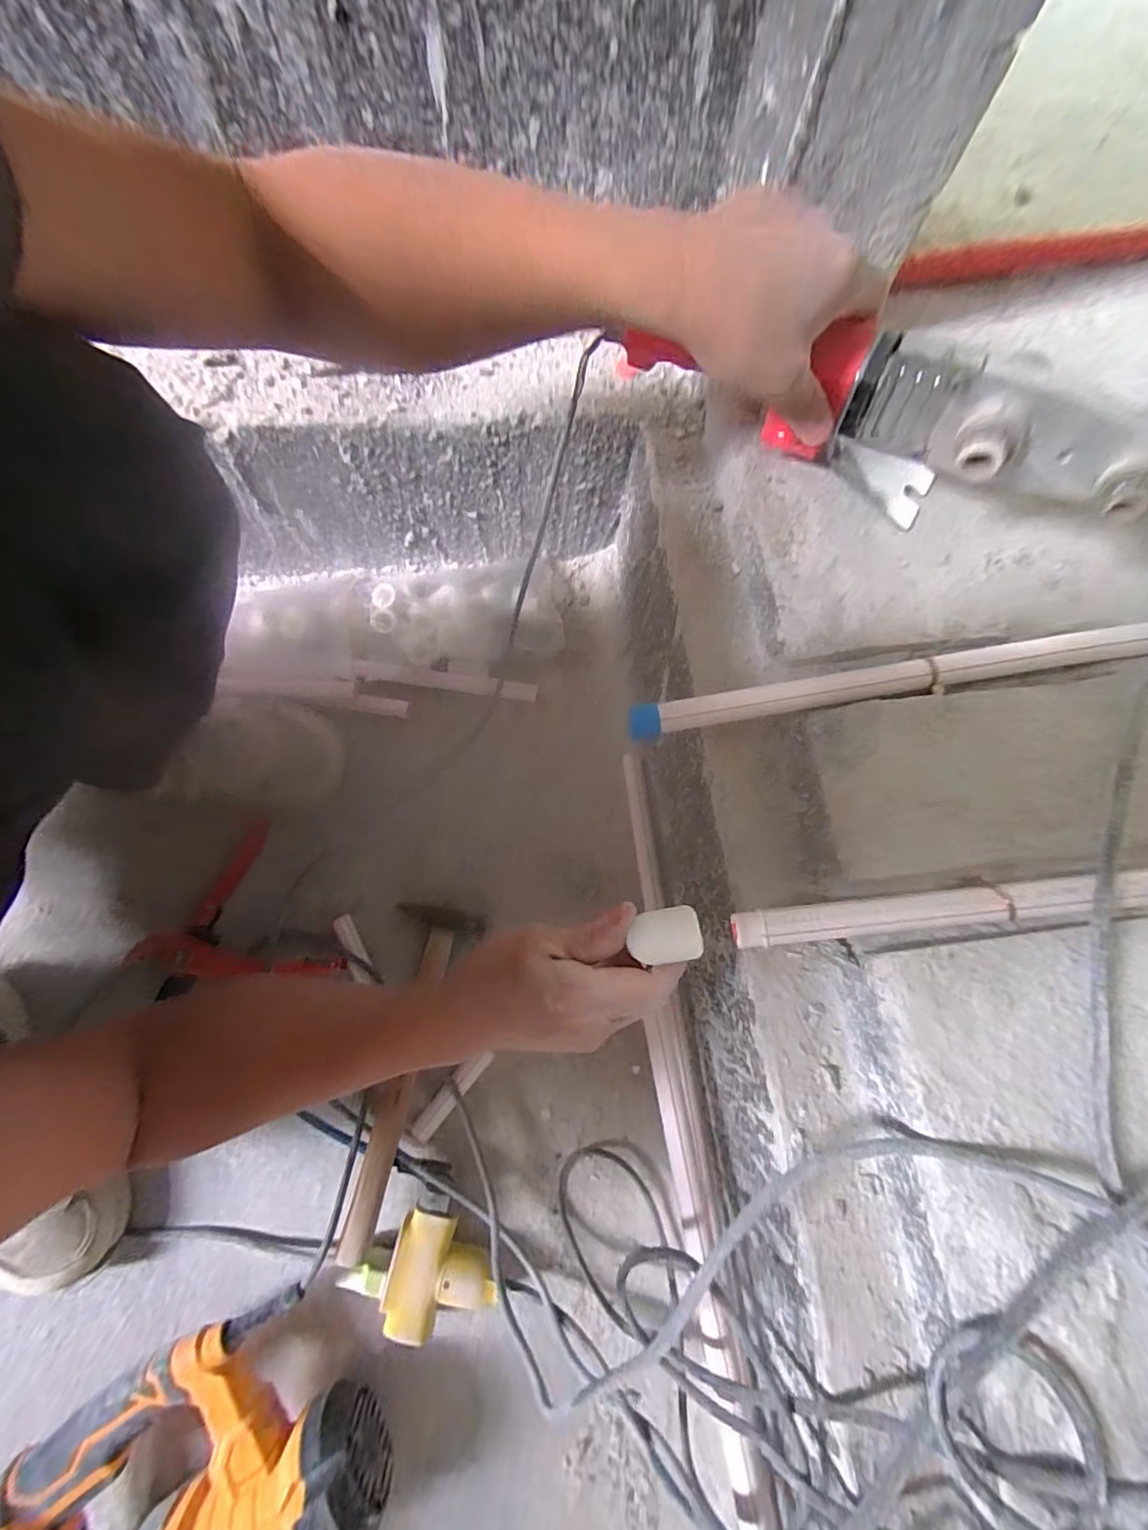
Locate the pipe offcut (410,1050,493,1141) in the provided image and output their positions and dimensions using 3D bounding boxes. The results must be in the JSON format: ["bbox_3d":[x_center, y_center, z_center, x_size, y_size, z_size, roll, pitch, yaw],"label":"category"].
[{"bbox_3d":[-0.120,0.319,0.529,0.021,0.028,0.092,41,74,9],"label":"pipe offcut"}]

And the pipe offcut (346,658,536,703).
[{"bbox_3d":[-0.149,-0.098,0.632,0.211,0.016,0.023,8,72,-1],"label":"pipe offcut"}]

